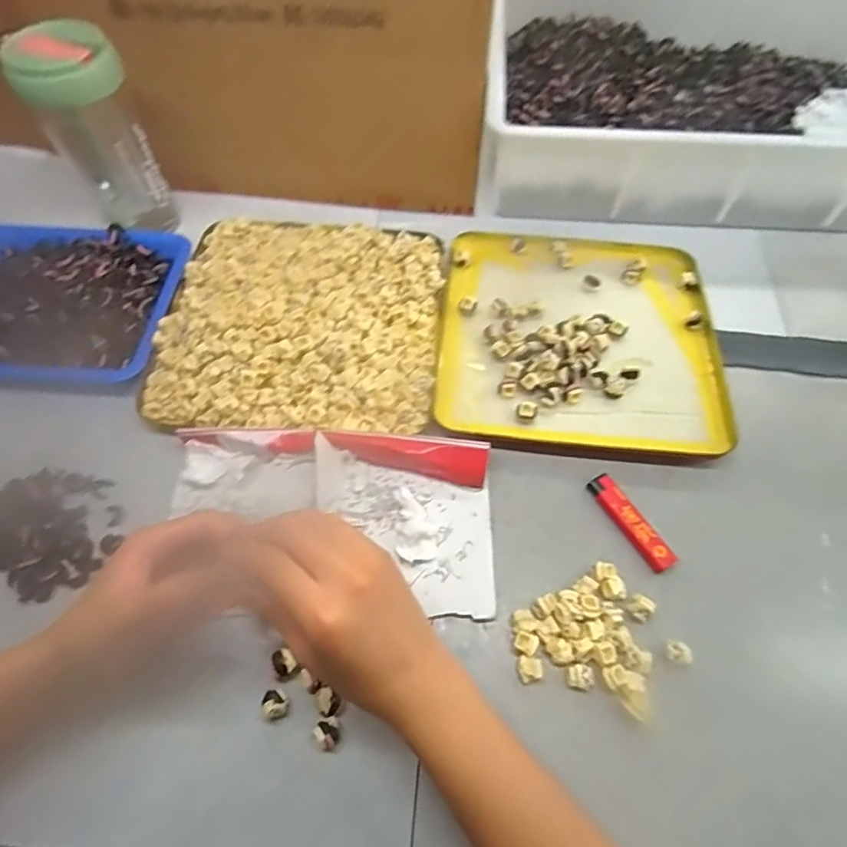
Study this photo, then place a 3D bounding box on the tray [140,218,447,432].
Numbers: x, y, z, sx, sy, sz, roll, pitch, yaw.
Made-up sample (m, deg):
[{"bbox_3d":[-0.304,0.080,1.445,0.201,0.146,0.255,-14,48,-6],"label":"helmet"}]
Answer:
[{"bbox_3d":[-0.106,-0.102,0.475,0.240,0.039,0.234,1,59,1],"label":"tray"}]

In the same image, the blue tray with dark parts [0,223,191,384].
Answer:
[{"bbox_3d":[-0.339,-0.115,0.480,0.220,0.031,0.169,0,59,0],"label":"blue tray with dark parts"}]

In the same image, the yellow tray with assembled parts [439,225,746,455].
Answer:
[{"bbox_3d":[0.140,-0.084,0.479,0.240,0.019,0.244,2,59,2],"label":"yellow tray with assembled parts"}]

